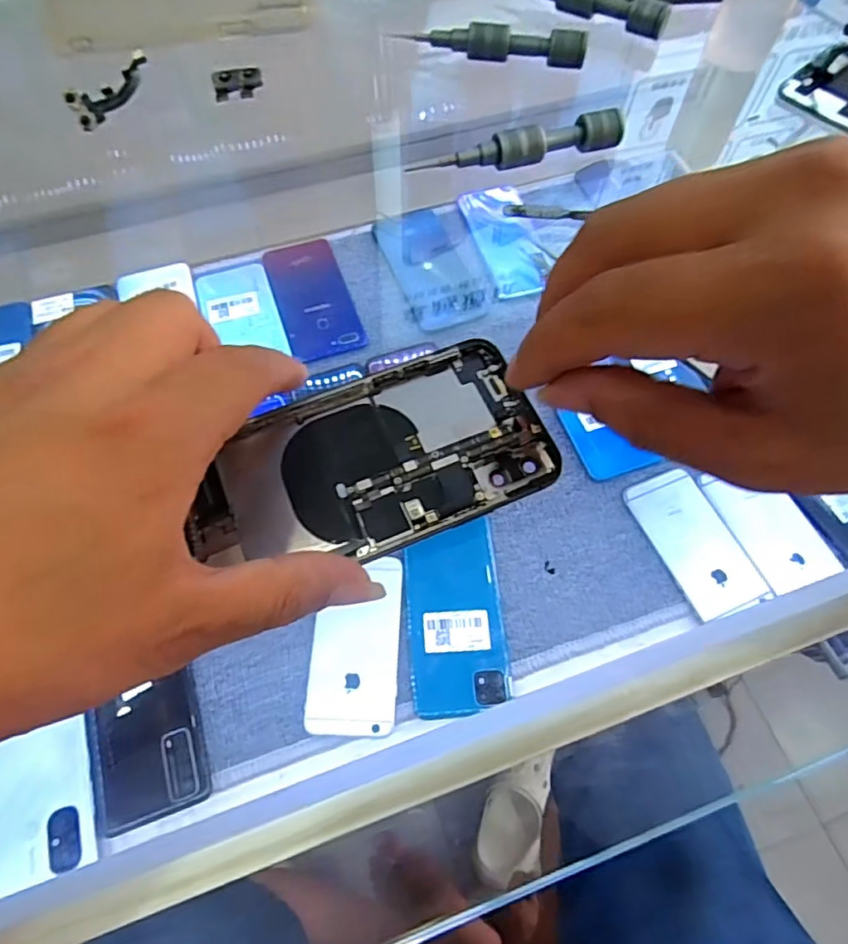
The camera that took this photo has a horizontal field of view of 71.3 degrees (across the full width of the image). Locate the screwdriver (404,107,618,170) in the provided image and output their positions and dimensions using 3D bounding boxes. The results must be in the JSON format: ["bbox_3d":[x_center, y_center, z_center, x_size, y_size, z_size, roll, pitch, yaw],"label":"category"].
[{"bbox_3d":[0.048,-0.160,0.289,0.101,0.014,0.014,-15,66,-7],"label":"screwdriver"}]

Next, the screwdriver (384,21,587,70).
[{"bbox_3d":[0.037,-0.241,0.329,0.105,0.016,0.012,13,65,6],"label":"screwdriver"}]

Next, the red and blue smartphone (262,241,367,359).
[{"bbox_3d":[-0.114,-0.181,0.610,0.075,0.010,0.157,-18,66,-8],"label":"red and blue smartphone"}]

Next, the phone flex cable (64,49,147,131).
[{"bbox_3d":[-0.168,-0.203,0.315,0.011,0.020,0.050,31,68,14],"label":"phone flex cable"}]

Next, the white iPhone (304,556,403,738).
[{"bbox_3d":[-0.052,0.132,0.458,0.066,0.009,0.131,2,65,1],"label":"white iPhone"}]

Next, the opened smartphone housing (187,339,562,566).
[{"bbox_3d":[-0.019,-0.004,0.222,0.129,0.006,0.069,-21,66,-10],"label":"opened smartphone housing"}]

